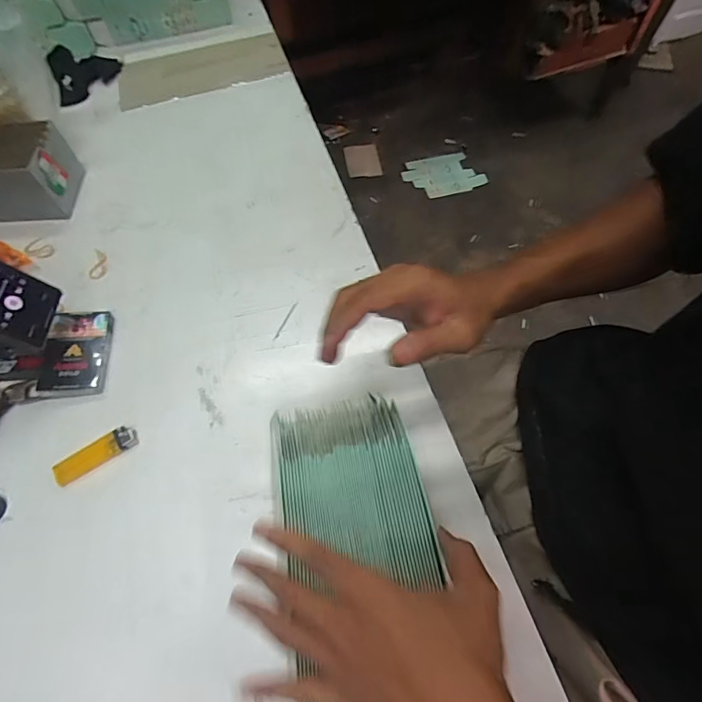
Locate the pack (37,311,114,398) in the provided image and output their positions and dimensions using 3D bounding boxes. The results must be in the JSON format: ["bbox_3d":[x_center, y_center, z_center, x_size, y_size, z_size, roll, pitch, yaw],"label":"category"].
[{"bbox_3d":[-0.309,0.002,0.486,0.063,0.022,0.099,-7,63,-1],"label":"pack"}]

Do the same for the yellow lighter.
[{"bbox_3d":[-0.259,0.104,0.439,0.081,0.008,0.025,-31,66,-13],"label":"yellow lighter"}]

